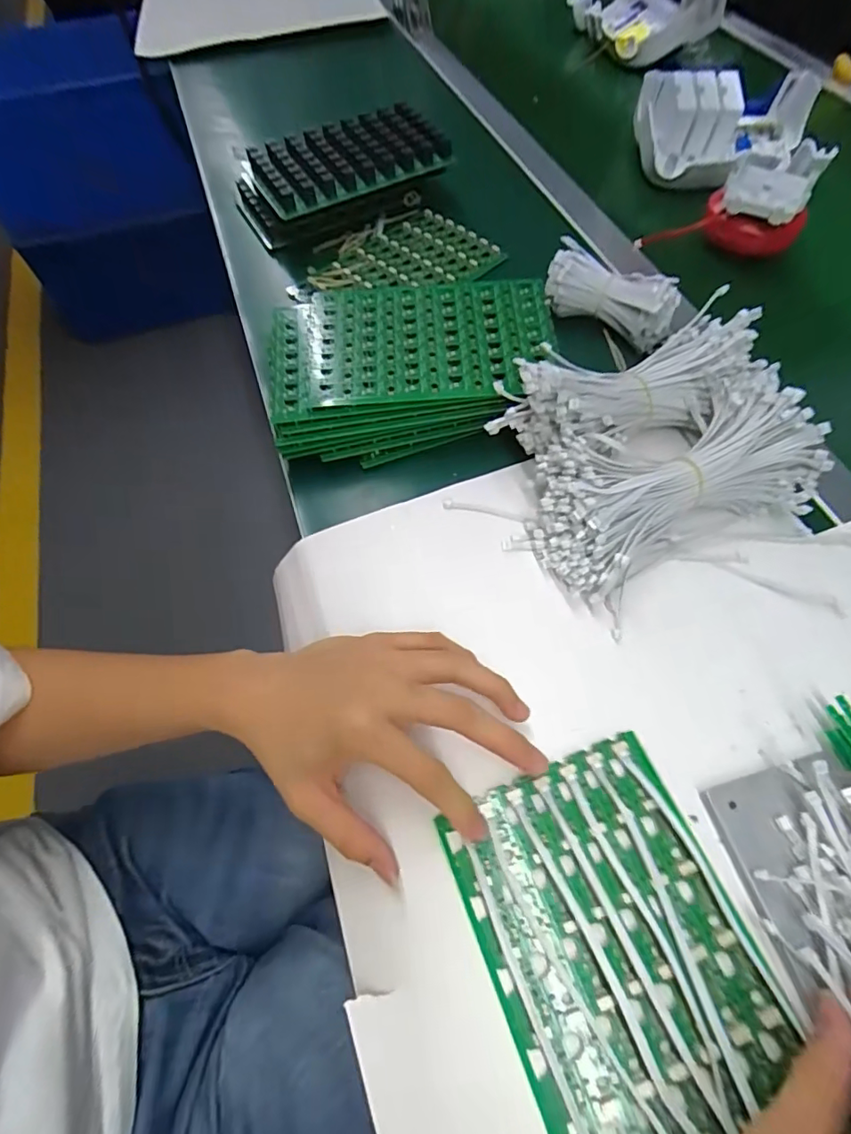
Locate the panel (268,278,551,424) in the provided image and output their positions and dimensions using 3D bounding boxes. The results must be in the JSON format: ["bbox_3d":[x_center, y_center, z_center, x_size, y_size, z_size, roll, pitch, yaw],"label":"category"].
[{"bbox_3d":[-0.014,-0.167,0.390,0.207,0.010,0.117,-3,69,4],"label":"panel"}]

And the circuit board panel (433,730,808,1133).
[{"bbox_3d":[0.093,0.186,0.242,0.117,0.011,0.178,-21,63,-8],"label":"circuit board panel"}]

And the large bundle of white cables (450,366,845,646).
[{"bbox_3d":[0.143,-0.049,0.336,0.211,0.060,0.112,-19,63,-7],"label":"large bundle of white cables"}]

